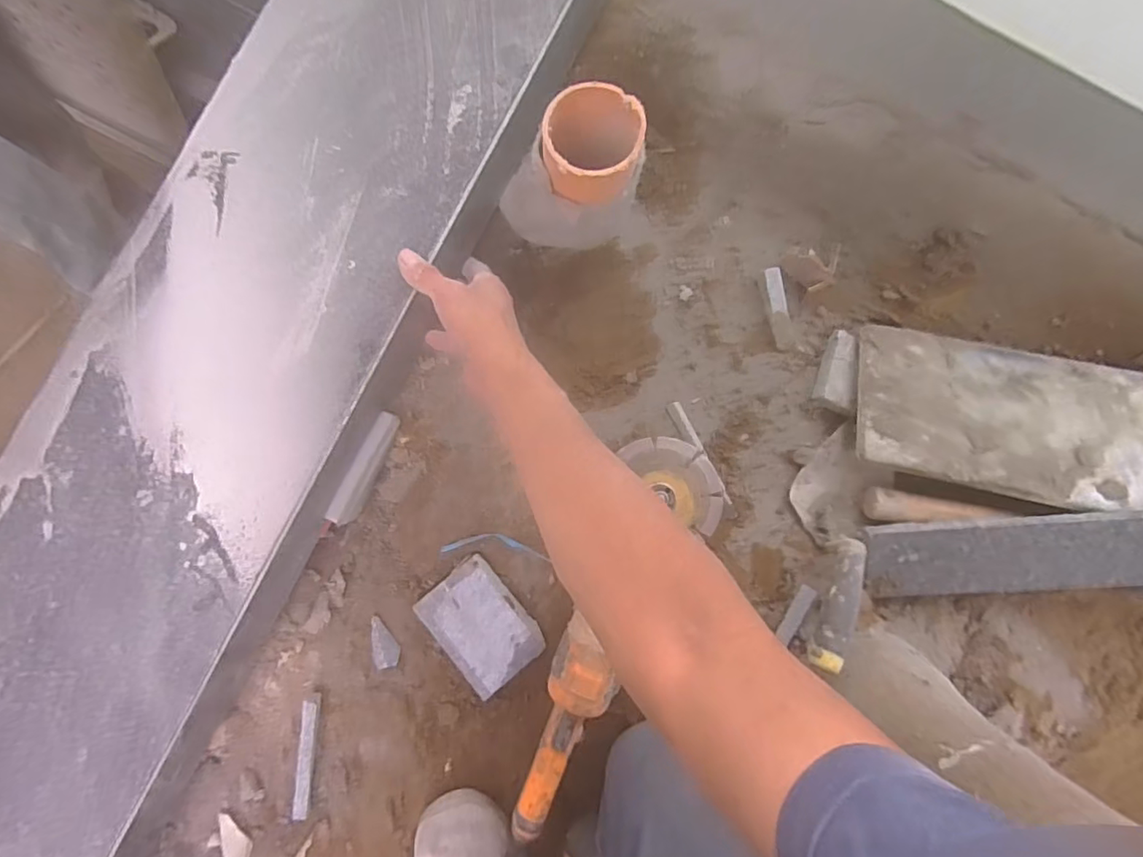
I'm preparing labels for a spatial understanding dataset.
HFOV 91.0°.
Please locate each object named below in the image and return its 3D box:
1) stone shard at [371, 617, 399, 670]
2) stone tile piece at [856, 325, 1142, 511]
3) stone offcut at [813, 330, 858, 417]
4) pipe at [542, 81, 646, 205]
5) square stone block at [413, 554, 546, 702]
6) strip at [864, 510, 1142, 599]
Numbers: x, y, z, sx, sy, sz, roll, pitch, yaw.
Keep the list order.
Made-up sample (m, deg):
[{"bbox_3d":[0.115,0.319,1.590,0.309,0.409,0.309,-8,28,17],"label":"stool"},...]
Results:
[{"bbox_3d":[-0.196,0.222,0.584,0.022,0.014,0.052,-22,79,-6],"label":"stone shard"},{"bbox_3d":[0.457,-0.007,0.569,0.328,0.013,0.152,11,75,-3],"label":"stone tile piece"},{"bbox_3d":[0.283,-0.060,0.594,0.036,0.031,0.084,17,87,-3],"label":"stone offcut"},{"bbox_3d":[0.015,-0.238,0.470,0.084,0.045,0.088,0,88,-4],"label":"pipe"},{"bbox_3d":[-0.094,0.202,0.580,0.087,0.031,0.115,-40,91,-4],"label":"square stone block"},{"bbox_3d":[0.493,0.121,0.547,0.380,0.015,0.076,-4,100,4],"label":"strip"}]

